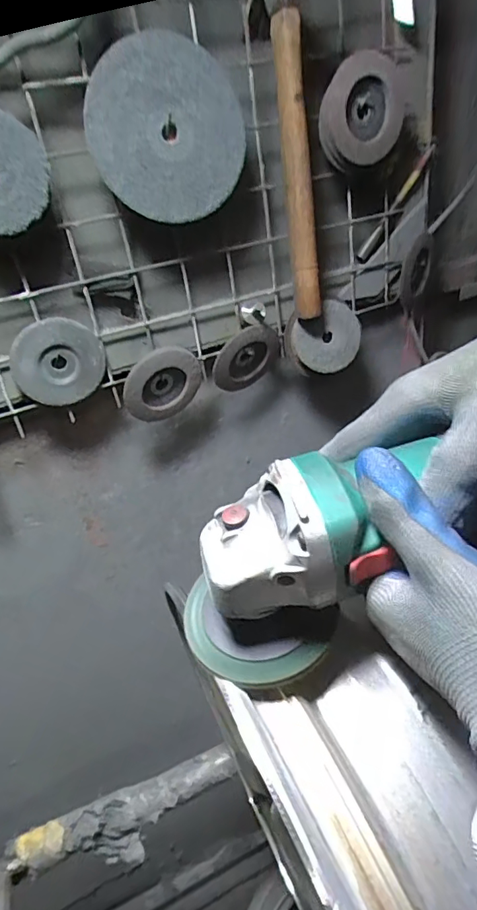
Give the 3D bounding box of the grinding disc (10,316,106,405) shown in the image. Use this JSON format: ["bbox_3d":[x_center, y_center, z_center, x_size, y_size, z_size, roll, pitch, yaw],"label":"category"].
[{"bbox_3d":[-0.189,-0.098,0.527,0.092,0.087,0.014,-16,29,-14],"label":"grinding disc"}]

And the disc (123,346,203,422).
[{"bbox_3d":[-0.088,-0.081,0.578,0.096,0.091,0.014,-50,51,10],"label":"disc"}]

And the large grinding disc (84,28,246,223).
[{"bbox_3d":[-0.065,-0.308,0.474,0.150,0.142,0.024,-17,30,-16],"label":"large grinding disc"}]

